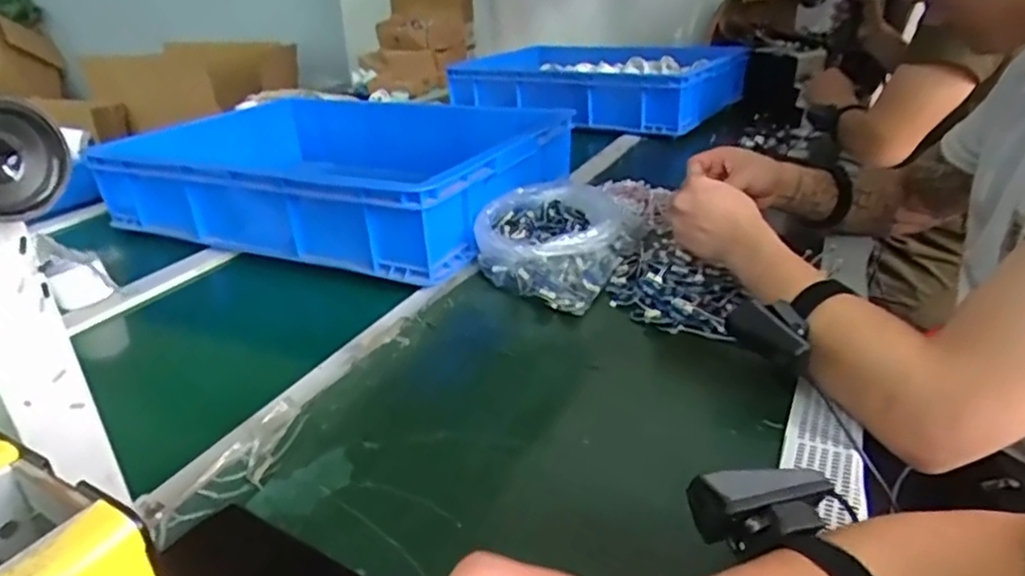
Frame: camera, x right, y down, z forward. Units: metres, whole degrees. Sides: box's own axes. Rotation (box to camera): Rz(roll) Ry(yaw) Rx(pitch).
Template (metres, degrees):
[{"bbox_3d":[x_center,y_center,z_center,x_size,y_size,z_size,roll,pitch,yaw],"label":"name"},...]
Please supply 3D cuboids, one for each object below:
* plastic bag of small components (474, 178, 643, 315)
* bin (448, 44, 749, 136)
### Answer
[{"bbox_3d":[0.059,-0.062,0.793,0.169,0.070,0.243,13,30,28],"label":"plastic bag of small components"},{"bbox_3d":[0.211,-0.507,1.567,0.594,0.119,0.465,19,33,36],"label":"bin"}]

